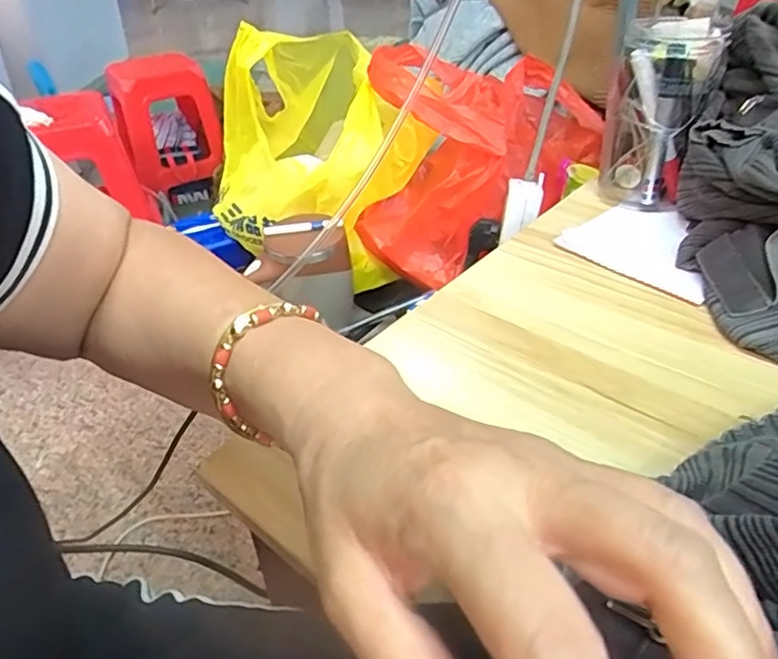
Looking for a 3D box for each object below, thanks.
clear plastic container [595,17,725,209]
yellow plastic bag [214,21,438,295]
[{"bbox_3d":[0.239,-0.193,0.534,0.081,0.157,0.072,11,40,17],"label":"clear plastic container"},{"bbox_3d":[-0.098,-0.244,0.743,0.190,0.214,0.331,-20,41,-20],"label":"yellow plastic bag"}]

